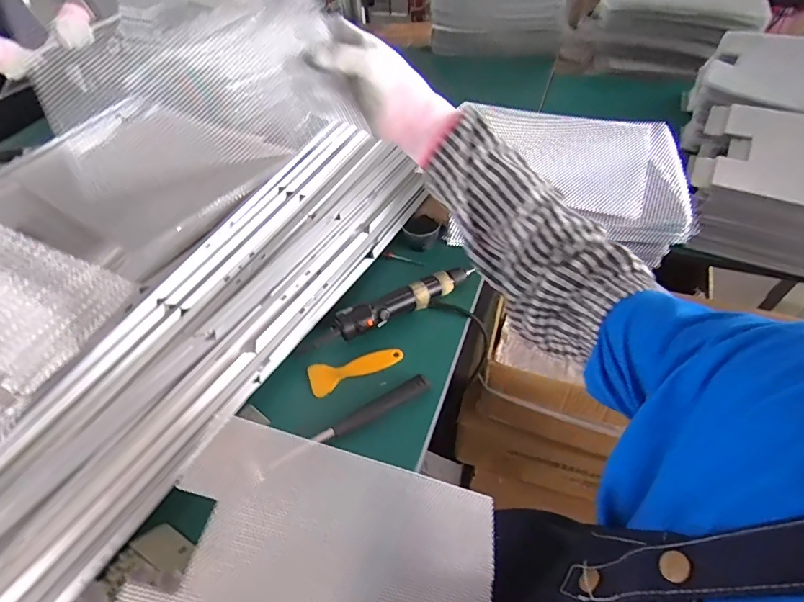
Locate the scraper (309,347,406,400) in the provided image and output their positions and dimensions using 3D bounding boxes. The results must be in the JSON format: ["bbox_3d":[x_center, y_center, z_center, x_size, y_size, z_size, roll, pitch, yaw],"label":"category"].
[{"bbox_3d":[-0.064,0.092,0.616,0.131,0.009,0.049,-19,51,-11],"label":"scraper"}]

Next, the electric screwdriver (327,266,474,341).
[{"bbox_3d":[0.003,-0.002,0.658,0.228,0.048,0.038,-29,53,-19],"label":"electric screwdriver"}]

